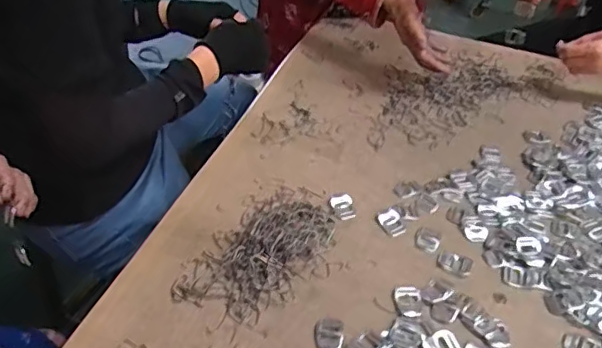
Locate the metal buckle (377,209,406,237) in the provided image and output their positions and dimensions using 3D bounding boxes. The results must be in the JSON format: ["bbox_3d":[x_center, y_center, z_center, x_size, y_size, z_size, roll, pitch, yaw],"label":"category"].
[{"bbox_3d":[0.118,0.063,0.720,0.030,0.005,0.036,-25,64,-22],"label":"metal buckle"}]

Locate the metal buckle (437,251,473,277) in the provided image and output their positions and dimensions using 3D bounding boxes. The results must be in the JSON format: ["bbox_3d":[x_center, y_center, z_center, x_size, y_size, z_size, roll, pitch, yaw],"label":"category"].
[{"bbox_3d":[0.185,0.105,0.671,0.038,0.004,0.029,19,43,16],"label":"metal buckle"}]

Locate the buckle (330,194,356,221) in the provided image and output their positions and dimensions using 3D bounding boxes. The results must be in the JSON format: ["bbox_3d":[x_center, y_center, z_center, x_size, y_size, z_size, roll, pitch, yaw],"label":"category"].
[{"bbox_3d":[0.056,0.044,0.740,0.030,0.007,0.043,-6,54,-17],"label":"buckle"}]

